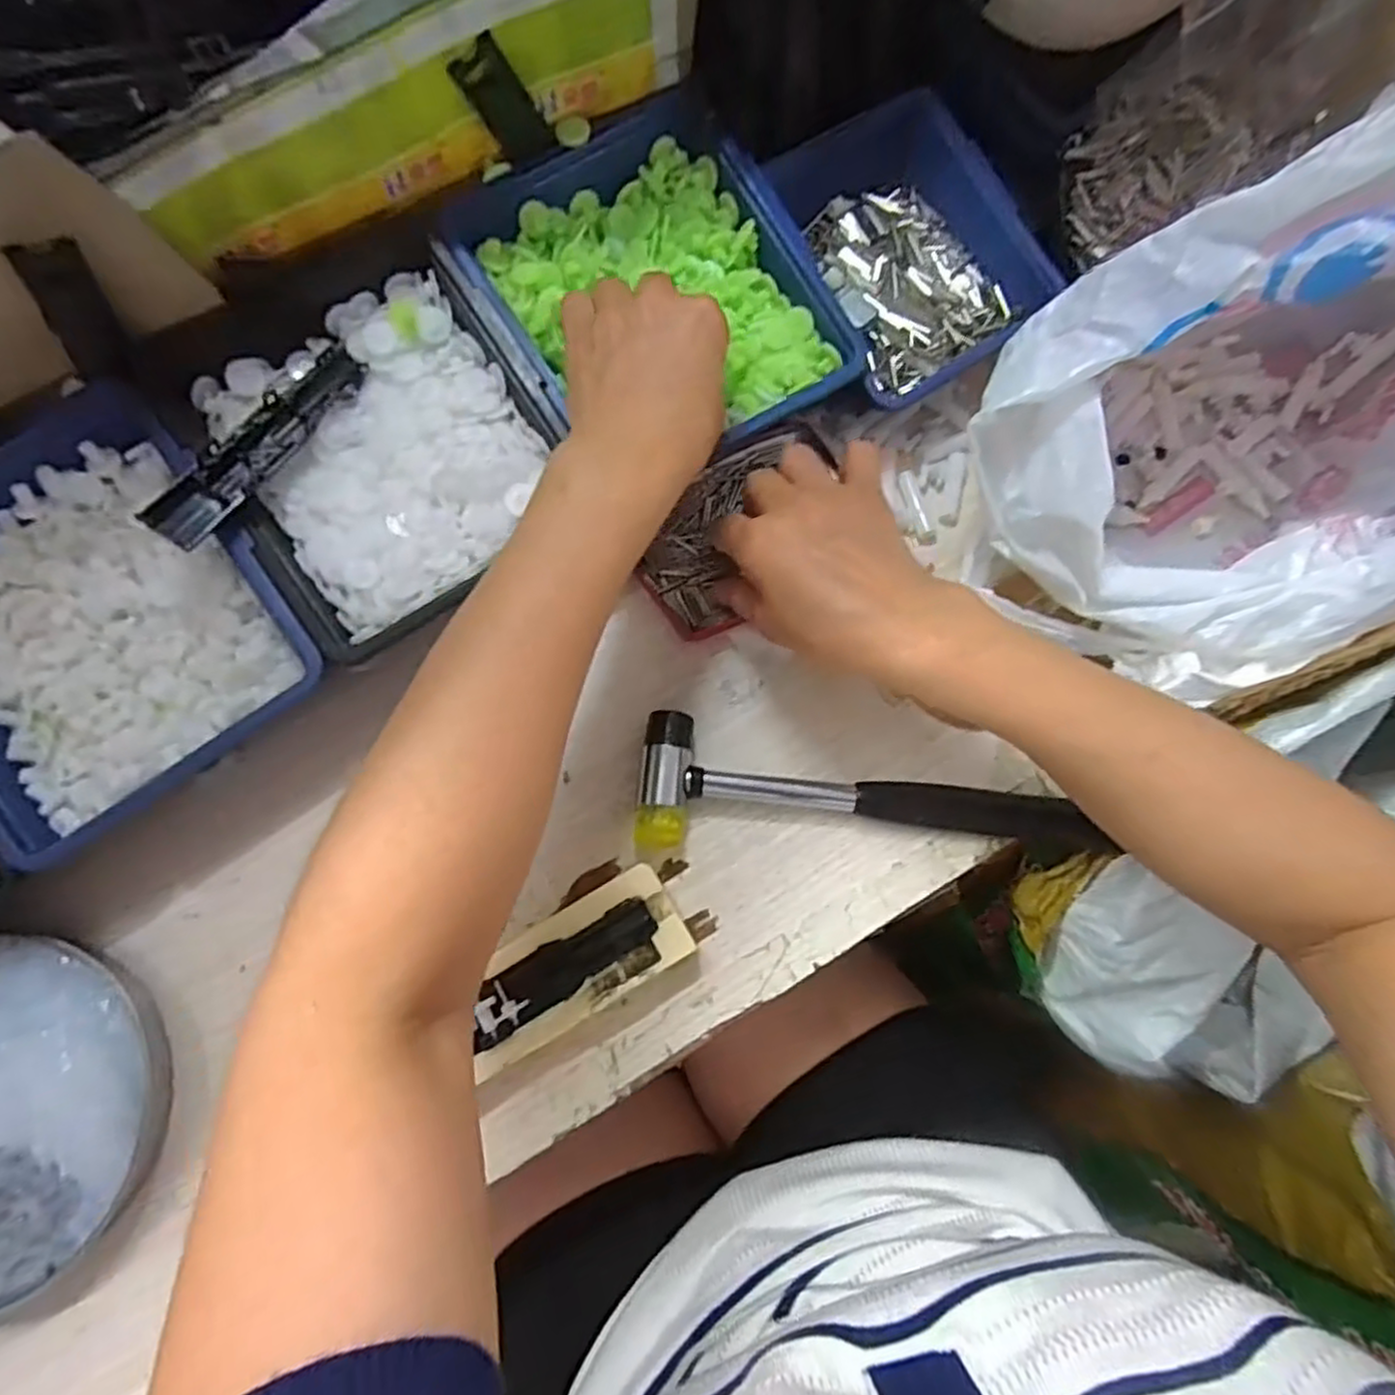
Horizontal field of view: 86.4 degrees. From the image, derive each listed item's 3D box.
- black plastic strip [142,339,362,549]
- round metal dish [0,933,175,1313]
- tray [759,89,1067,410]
[{"bbox_3d":[-0.191,-0.114,0.328,0.023,0.008,0.119,39,63,-24],"label":"black plastic strip"},{"bbox_3d":[-0.304,0.177,0.316,0.142,0.028,0.145,0,77,-1],"label":"round metal dish"},{"bbox_3d":[0.109,-0.235,0.382,0.116,0.046,0.137,-29,79,-8],"label":"tray"}]

